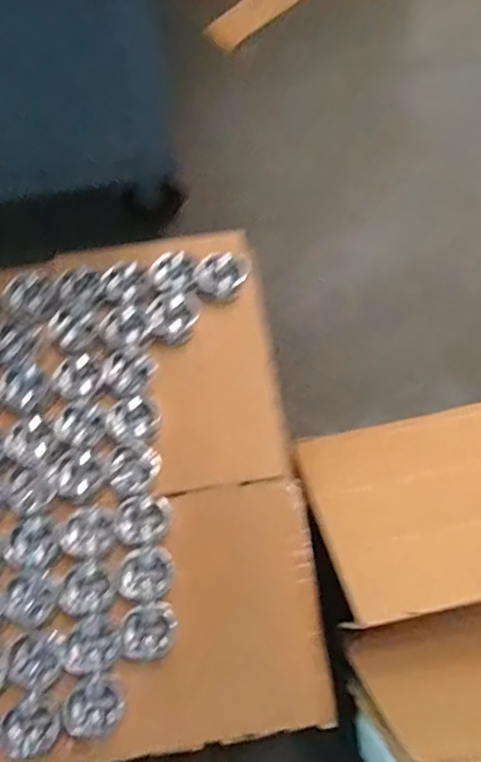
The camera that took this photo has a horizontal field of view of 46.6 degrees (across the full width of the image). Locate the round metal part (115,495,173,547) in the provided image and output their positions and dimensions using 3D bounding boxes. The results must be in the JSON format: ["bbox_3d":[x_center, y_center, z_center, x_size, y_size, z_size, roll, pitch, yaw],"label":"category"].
[{"bbox_3d":[-0.163,0.237,0.943,0.089,0.042,0.081,0,74,-1],"label":"round metal part"}]

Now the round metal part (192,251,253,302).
[{"bbox_3d":[-0.035,-0.200,1.047,0.088,0.030,0.094,0,74,-1],"label":"round metal part"}]

